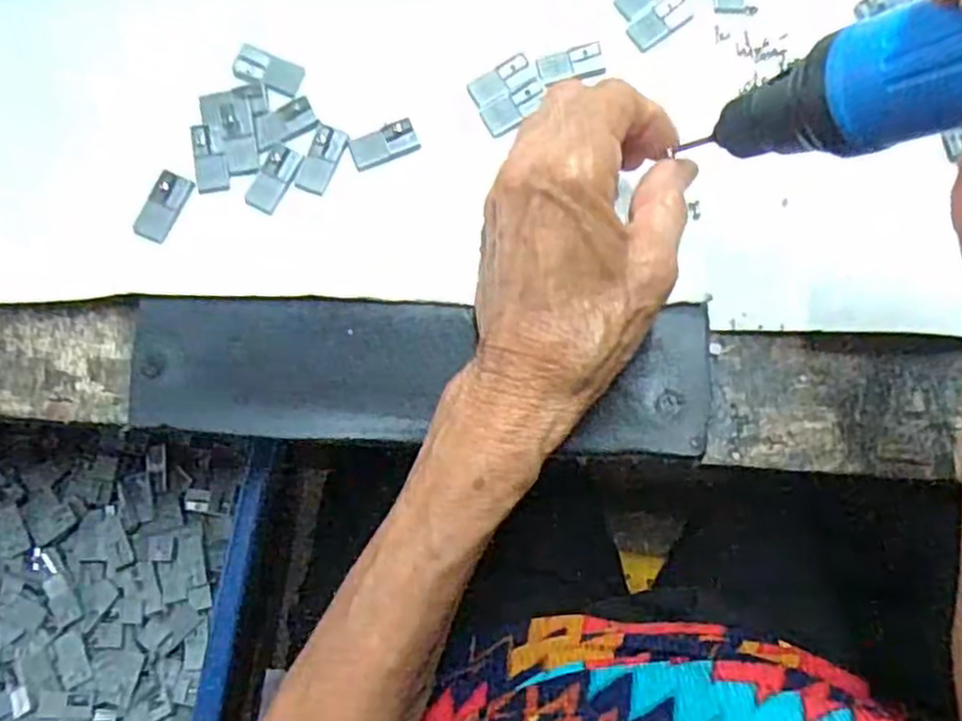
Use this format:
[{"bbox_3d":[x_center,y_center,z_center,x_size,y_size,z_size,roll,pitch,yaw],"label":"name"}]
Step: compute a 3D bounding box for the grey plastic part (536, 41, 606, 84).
[{"bbox_3d":[0.037,-0.123,0.300,0.028,0.004,0.014,-14,81,-2],"label":"grey plastic part"}]

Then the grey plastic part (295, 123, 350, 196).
[{"bbox_3d":[-0.064,-0.081,0.293,0.013,0.004,0.028,22,82,4],"label":"grey plastic part"}]

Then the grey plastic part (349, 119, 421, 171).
[{"bbox_3d":[-0.039,-0.088,0.296,0.028,0.004,0.014,-21,81,-3],"label":"grey plastic part"}]

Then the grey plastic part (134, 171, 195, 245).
[{"bbox_3d":[-0.125,-0.061,0.285,0.013,0.004,0.027,25,82,5],"label":"grey plastic part"}]

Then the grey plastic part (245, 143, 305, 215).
[{"bbox_3d":[-0.083,-0.073,0.291,0.013,0.004,0.027,24,82,4],"label":"grey plastic part"}]

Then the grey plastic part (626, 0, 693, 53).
[{"bbox_3d":[0.075,-0.143,0.305,0.029,0.004,0.013,-39,82,-5],"label":"grey plastic part"}]

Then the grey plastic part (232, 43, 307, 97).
[{"bbox_3d":[-0.087,-0.119,0.299,0.027,0.005,0.015,20,81,4],"label":"grey plastic part"}]

